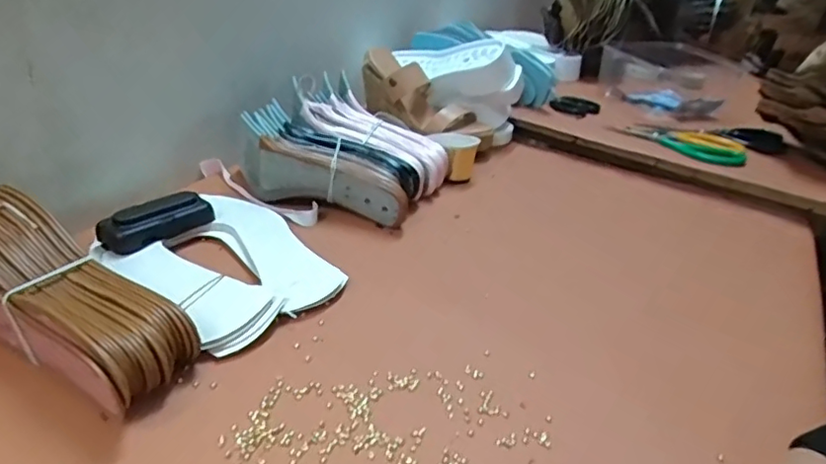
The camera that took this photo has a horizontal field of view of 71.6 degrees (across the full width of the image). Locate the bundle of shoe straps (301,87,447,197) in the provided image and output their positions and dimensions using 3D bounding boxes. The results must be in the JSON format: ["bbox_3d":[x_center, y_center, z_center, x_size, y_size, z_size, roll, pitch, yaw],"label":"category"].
[{"bbox_3d":[-0.050,-0.122,0.750,0.205,0.042,0.100,30,34,9],"label":"bundle of shoe straps"}]

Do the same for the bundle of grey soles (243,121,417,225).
[{"bbox_3d":[-0.100,-0.076,0.679,0.209,0.063,0.087,14,31,12],"label":"bundle of grey soles"}]

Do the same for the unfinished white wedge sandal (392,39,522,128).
[{"bbox_3d":[0.051,-0.264,0.923,0.245,0.090,0.083,23,35,28],"label":"unfinished white wedge sandal"}]

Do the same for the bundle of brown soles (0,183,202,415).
[{"bbox_3d":[-0.278,0.051,0.444,0.238,0.084,0.085,19,32,21],"label":"bundle of brown soles"}]

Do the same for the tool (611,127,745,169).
[{"bbox_3d":[0.400,-0.140,0.861,0.182,0.011,0.106,18,33,22],"label":"tool"}]

